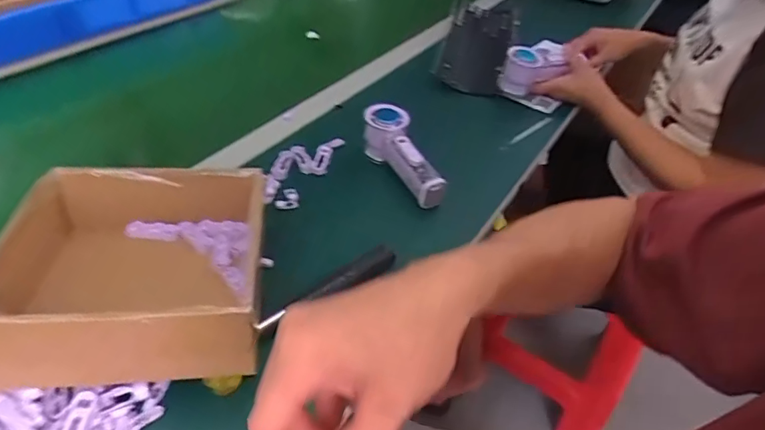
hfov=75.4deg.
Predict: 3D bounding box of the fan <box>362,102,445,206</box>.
[{"bbox_3d":[0.025,-0.070,0.637,0.052,0.064,0.157,-19,60,-25],"label":"fan"}]

